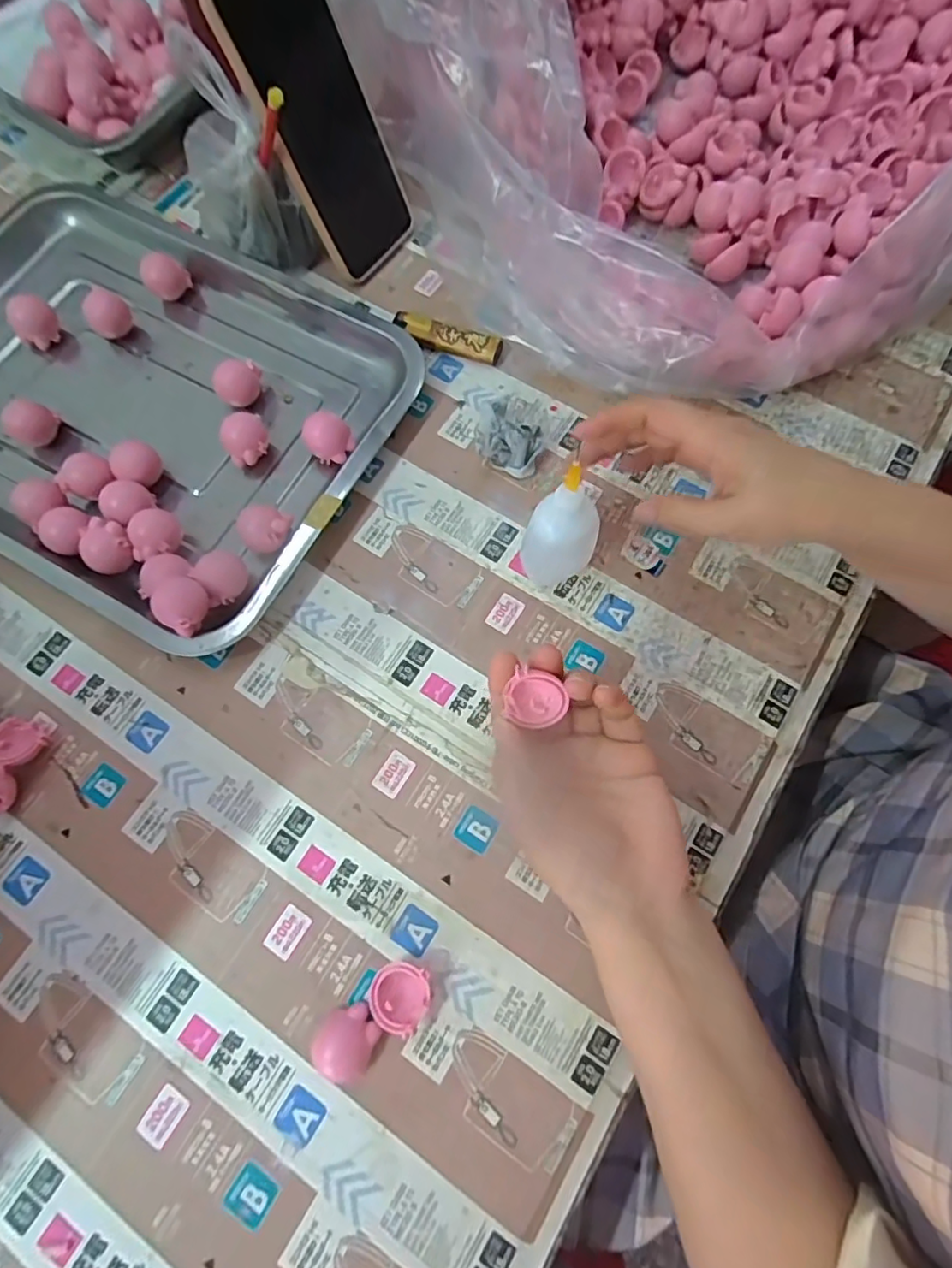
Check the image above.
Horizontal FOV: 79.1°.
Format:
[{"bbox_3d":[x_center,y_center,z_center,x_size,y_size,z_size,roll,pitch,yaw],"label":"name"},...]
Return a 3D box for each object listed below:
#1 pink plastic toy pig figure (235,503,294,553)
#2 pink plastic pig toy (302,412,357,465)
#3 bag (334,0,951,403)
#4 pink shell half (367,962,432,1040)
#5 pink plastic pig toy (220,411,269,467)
[{"bbox_3d":[-0.131,-0.063,0.362,0.030,0.028,0.028,20,74,7],"label":"pink plastic toy pig figure"},{"bbox_3d":[-0.098,-0.129,0.385,0.031,0.031,0.023,-21,73,-6],"label":"pink plastic pig toy"},{"bbox_3d":[0.192,-0.399,0.402,0.495,0.150,0.414,-27,74,-7],"label":"bag"},{"bbox_3d":[-0.038,0.179,0.286,0.029,0.013,0.029,0,72,1],"label":"pink shell half"},{"bbox_3d":[-0.152,-0.128,0.384,0.027,0.024,0.032,-18,73,-5],"label":"pink plastic pig toy"}]

